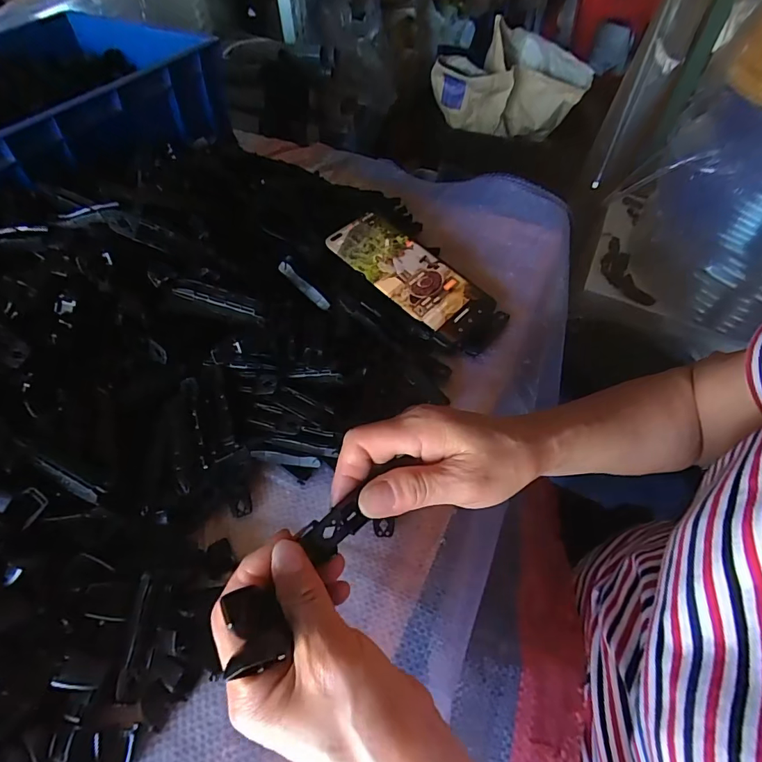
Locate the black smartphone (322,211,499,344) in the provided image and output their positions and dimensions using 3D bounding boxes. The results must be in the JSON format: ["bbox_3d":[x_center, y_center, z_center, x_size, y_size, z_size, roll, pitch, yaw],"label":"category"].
[{"bbox_3d":[0.029,-0.101,0.421,0.160,0.004,0.072,39,62,11],"label":"black smartphone"}]

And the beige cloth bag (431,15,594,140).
[{"bbox_3d":[0.284,-0.715,1.088,0.364,0.183,0.223,-14,54,-9],"label":"beige cloth bag"}]

